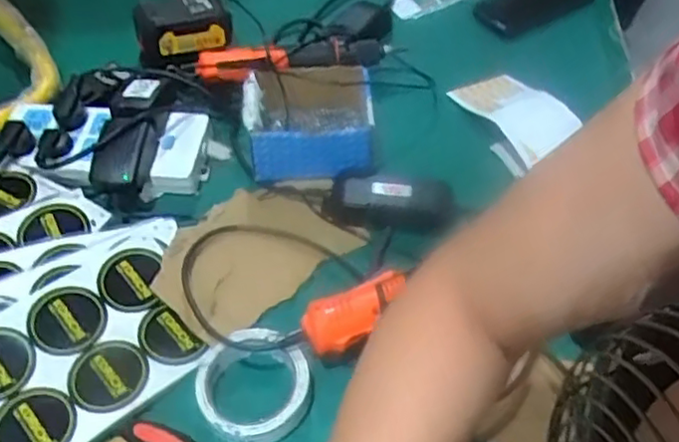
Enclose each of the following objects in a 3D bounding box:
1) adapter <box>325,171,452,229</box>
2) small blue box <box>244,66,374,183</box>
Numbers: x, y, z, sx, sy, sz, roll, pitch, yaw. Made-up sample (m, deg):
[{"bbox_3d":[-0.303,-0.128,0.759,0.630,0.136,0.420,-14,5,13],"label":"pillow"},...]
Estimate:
[{"bbox_3d":[0.048,-0.021,0.698,0.127,0.032,0.054,7,51,7],"label":"adapter"},{"bbox_3d":[-0.033,-0.106,0.744,0.138,0.076,0.119,-5,50,-3],"label":"small blue box"}]

